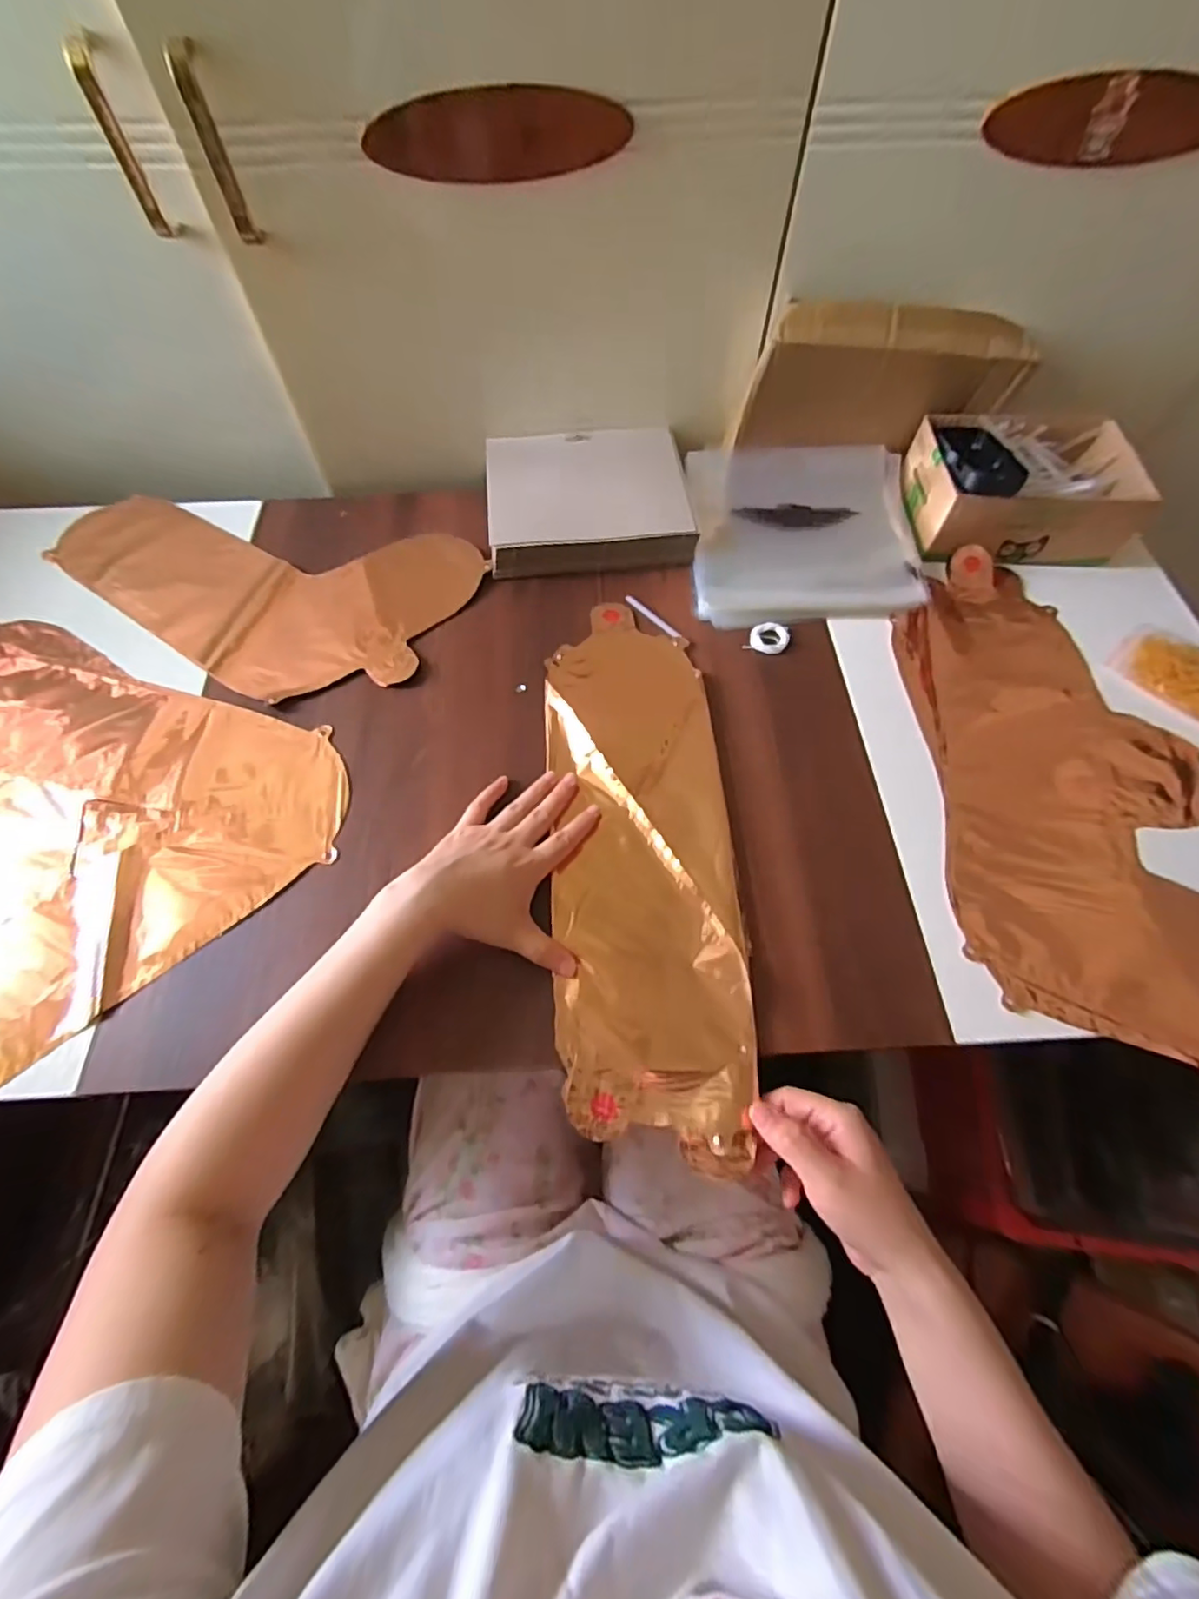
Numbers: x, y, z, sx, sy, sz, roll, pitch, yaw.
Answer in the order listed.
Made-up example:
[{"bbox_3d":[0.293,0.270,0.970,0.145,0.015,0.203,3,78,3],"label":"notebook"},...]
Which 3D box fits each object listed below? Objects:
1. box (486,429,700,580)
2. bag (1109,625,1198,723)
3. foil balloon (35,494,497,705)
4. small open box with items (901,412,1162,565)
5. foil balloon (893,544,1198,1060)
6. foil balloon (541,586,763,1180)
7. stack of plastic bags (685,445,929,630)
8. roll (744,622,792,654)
[{"bbox_3d":[-0.012,-0.302,0.611,0.199,0.044,0.168,-5,62,-2],"label":"box"},{"bbox_3d":[0.498,-0.104,0.513,0.071,0.022,0.107,-33,66,-16],"label":"bag"},{"bbox_3d":[-0.342,-0.222,0.590,0.416,0.010,0.224,22,64,12],"label":"foil balloon"},{"bbox_3d":[0.405,-0.302,0.585,0.192,0.082,0.134,3,62,2],"label":"small open box with items"},{"bbox_3d":[0.371,-0.024,0.482,0.213,0.018,0.438,2,62,2],"label":"foil balloon"},{"bbox_3d":[0.030,0.024,0.454,0.130,0.015,0.426,-3,63,-1],"label":"foil balloon"},{"bbox_3d":[0.199,-0.267,0.597,0.213,0.031,0.210,-1,62,0],"label":"stack of plastic bags"},{"bbox_3d":[0.154,-0.146,0.547,0.035,0.005,0.035,23,64,12],"label":"roll"}]

